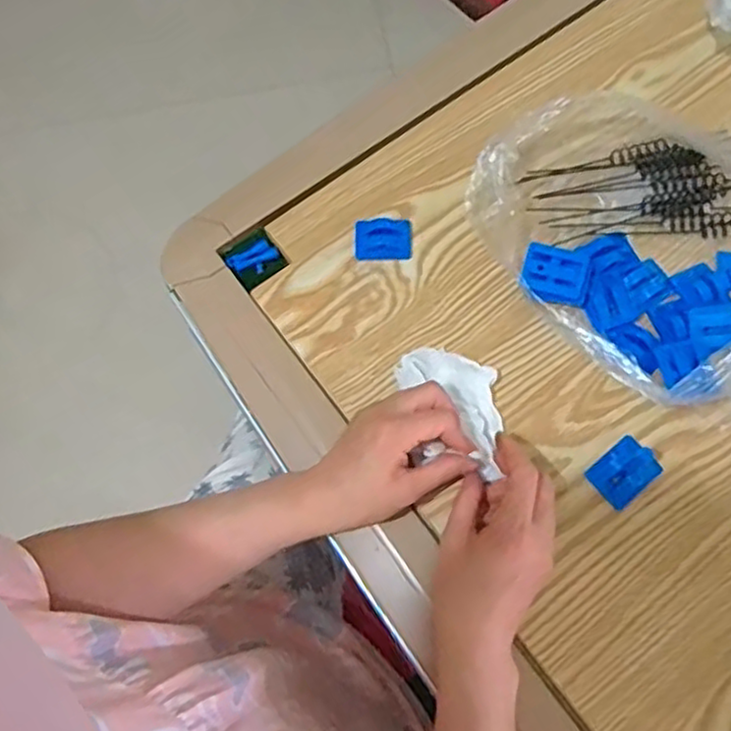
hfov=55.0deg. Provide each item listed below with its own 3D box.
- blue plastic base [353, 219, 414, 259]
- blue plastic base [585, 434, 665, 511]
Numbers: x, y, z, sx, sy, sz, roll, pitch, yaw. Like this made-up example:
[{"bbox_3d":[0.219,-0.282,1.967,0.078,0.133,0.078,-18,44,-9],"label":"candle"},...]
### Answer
[{"bbox_3d":[0.014,-0.100,0.557,0.046,0.010,0.031,-2,70,2],"label":"blue plastic base"},{"bbox_3d":[0.178,0.072,0.478,0.040,0.026,0.034,-38,72,-11],"label":"blue plastic base"}]

